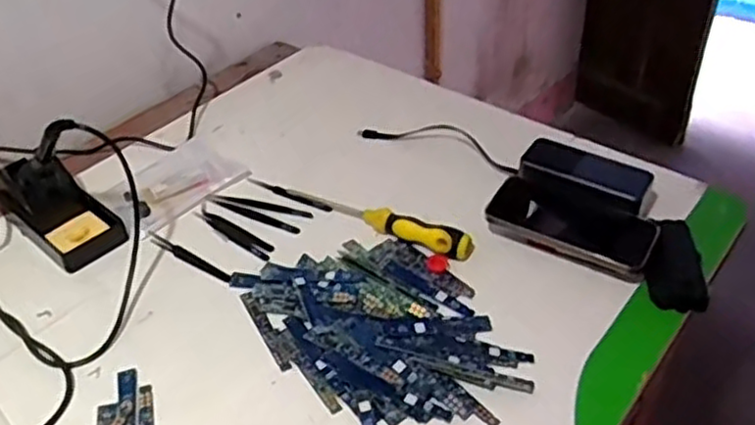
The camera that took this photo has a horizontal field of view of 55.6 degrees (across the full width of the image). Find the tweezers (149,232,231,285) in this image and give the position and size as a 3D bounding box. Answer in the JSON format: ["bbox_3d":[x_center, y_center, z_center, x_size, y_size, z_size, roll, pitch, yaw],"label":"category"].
[{"bbox_3d":[-0.186,0.043,0.710,0.106,0.008,0.012,23,47,26],"label":"tweezers"}]

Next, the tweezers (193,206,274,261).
[{"bbox_3d":[-0.149,0.021,0.740,0.110,0.004,0.024,26,49,29],"label":"tweezers"}]

